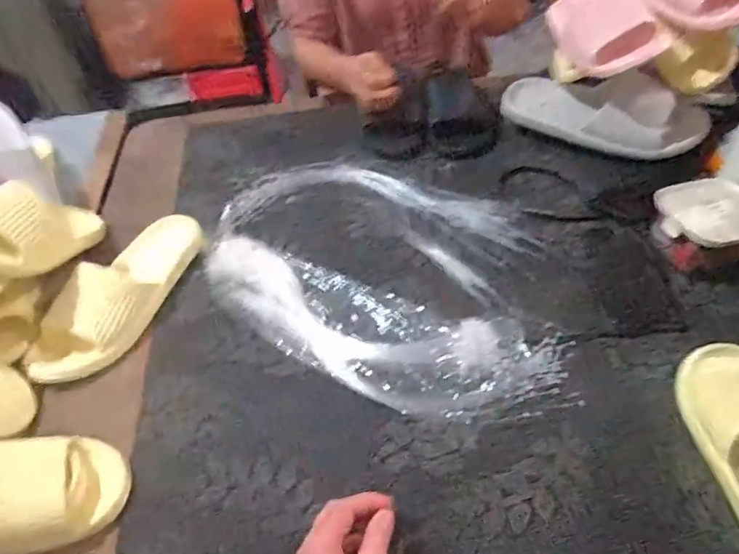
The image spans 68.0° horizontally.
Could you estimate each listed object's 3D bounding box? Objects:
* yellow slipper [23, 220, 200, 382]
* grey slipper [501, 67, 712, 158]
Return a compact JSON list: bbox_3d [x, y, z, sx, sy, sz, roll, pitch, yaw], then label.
[{"bbox_3d":[-0.309,0.008,0.676,0.099,0.071,0.271,19,54,22],"label":"yellow slipper"},{"bbox_3d":[0.345,-0.250,0.821,0.290,0.075,0.085,21,54,22],"label":"grey slipper"}]

